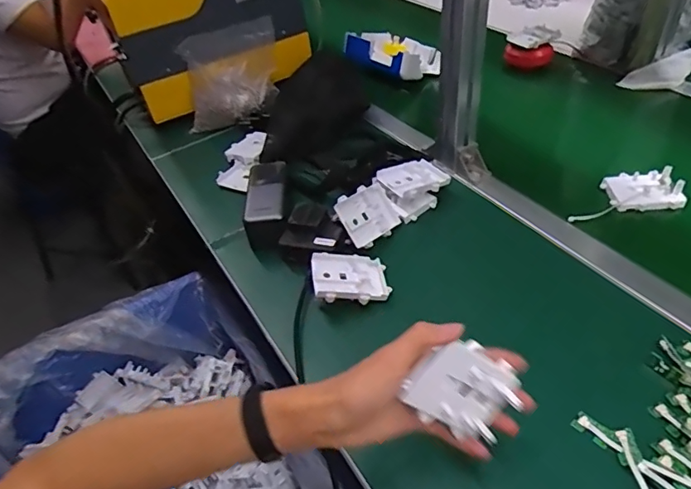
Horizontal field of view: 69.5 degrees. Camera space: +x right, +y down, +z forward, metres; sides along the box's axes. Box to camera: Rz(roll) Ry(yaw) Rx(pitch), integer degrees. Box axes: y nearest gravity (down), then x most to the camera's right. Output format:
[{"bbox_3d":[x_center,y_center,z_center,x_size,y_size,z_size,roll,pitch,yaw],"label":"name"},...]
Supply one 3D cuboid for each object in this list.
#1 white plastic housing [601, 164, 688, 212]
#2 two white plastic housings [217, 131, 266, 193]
[{"bbox_3d":[0.392,-0.074,0.656,0.085,0.024,0.062,-1,44,7],"label":"white plastic housing"},{"bbox_3d":[-0.165,-0.130,0.802,0.053,0.027,0.148,-2,43,6],"label":"two white plastic housings"}]

